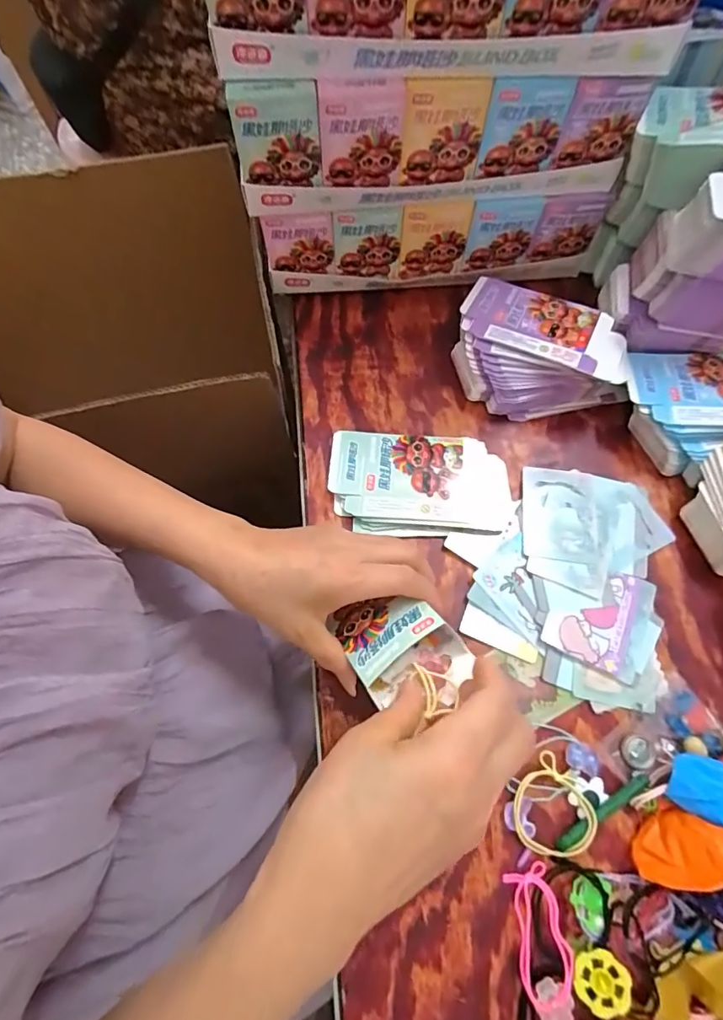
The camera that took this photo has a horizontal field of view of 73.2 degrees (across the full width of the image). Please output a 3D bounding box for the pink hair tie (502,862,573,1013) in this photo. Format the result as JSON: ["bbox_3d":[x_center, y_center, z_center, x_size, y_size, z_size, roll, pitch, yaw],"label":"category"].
[{"bbox_3d":[0.114,0.273,0.313,0.031,0.011,0.071,-6,67,0],"label":"pink hair tie"}]

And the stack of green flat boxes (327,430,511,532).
[{"bbox_3d":[0.051,-0.028,0.439,0.158,0.013,0.086,3,67,4],"label":"stack of green flat boxes"}]

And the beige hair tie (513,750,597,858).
[{"bbox_3d":[0.131,0.210,0.338,0.055,0.010,0.059,-1,67,2],"label":"beige hair tie"}]

